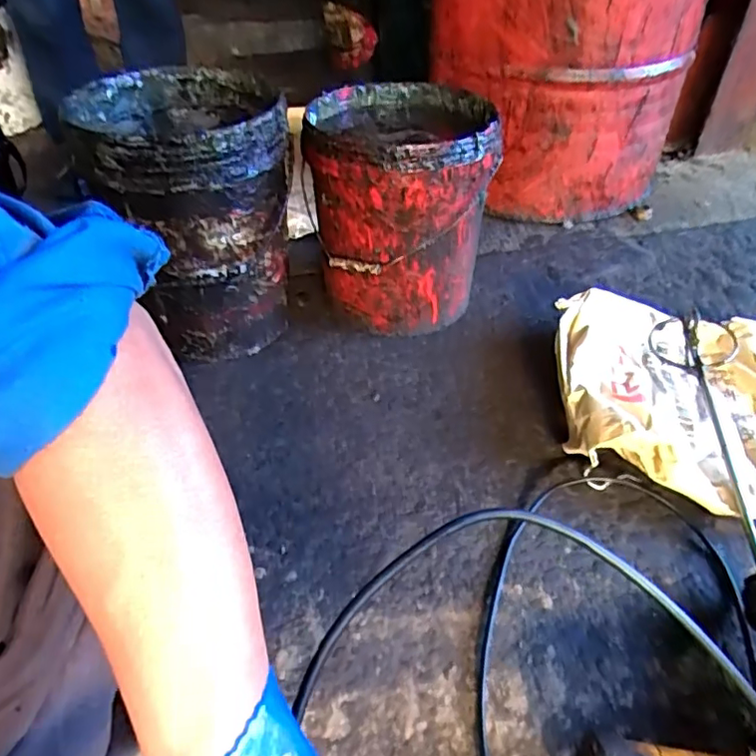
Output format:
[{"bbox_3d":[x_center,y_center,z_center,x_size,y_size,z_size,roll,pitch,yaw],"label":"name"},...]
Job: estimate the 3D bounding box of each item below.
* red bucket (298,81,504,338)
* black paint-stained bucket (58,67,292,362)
[{"bbox_3d":[0.036,-0.284,1.026,0.286,0.340,0.302,1,43,1],"label":"red bucket"},{"bbox_3d":[-0.280,-0.250,0.938,0.270,0.372,0.313,-14,45,-15],"label":"black paint-stained bucket"}]

